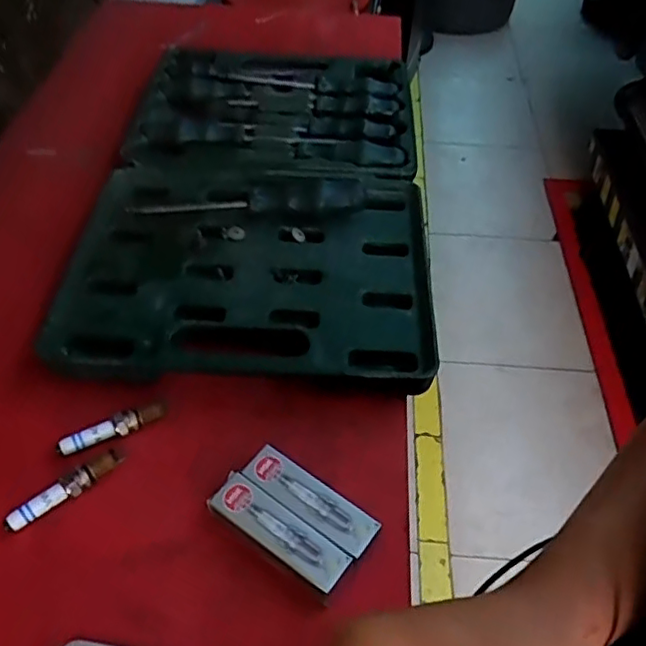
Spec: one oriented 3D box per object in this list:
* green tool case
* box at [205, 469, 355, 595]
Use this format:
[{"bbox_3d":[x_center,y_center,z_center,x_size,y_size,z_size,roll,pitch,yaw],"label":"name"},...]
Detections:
[{"bbox_3d":[-0.051,-0.120,0.531,0.266,0.032,0.413,4,51,-1],"label":"green tool case"},{"bbox_3d":[-0.026,0.120,0.346,0.086,0.019,0.027,31,55,22],"label":"box"}]

